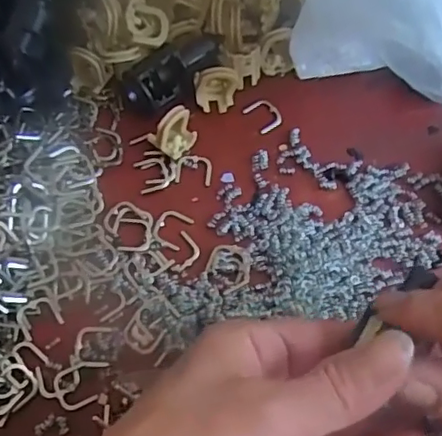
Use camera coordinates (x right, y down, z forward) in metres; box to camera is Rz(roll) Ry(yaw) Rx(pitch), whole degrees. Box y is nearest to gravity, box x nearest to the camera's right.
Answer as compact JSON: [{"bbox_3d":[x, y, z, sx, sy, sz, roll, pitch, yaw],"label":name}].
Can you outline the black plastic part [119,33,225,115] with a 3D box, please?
[{"bbox_3d":[-0.026,-0.080,0.316,0.061,0.019,0.027,-33,70,5],"label":"black plastic part"}]

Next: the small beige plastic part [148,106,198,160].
[{"bbox_3d":[-0.024,-0.044,0.303,0.023,0.020,0.016,-39,73,-15],"label":"small beige plastic part"}]

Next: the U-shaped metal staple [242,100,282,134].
[{"bbox_3d":[0.024,-0.058,0.321,0.016,0.004,0.019,-34,71,-13],"label":"U-shaped metal staple"}]

